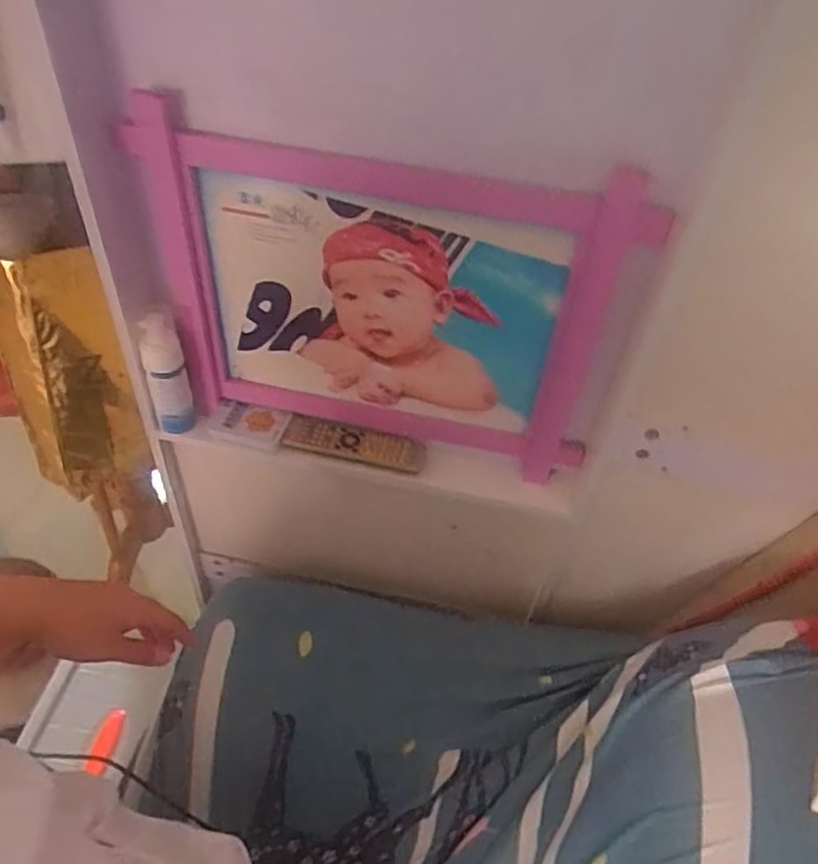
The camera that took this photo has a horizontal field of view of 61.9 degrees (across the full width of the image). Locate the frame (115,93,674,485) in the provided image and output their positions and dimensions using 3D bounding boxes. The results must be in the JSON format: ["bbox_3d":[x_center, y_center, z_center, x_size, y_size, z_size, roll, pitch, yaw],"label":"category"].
[{"bbox_3d":[-0.034,-0.137,0.782,0.534,0.348,0.056,12,46,9],"label":"frame"}]

